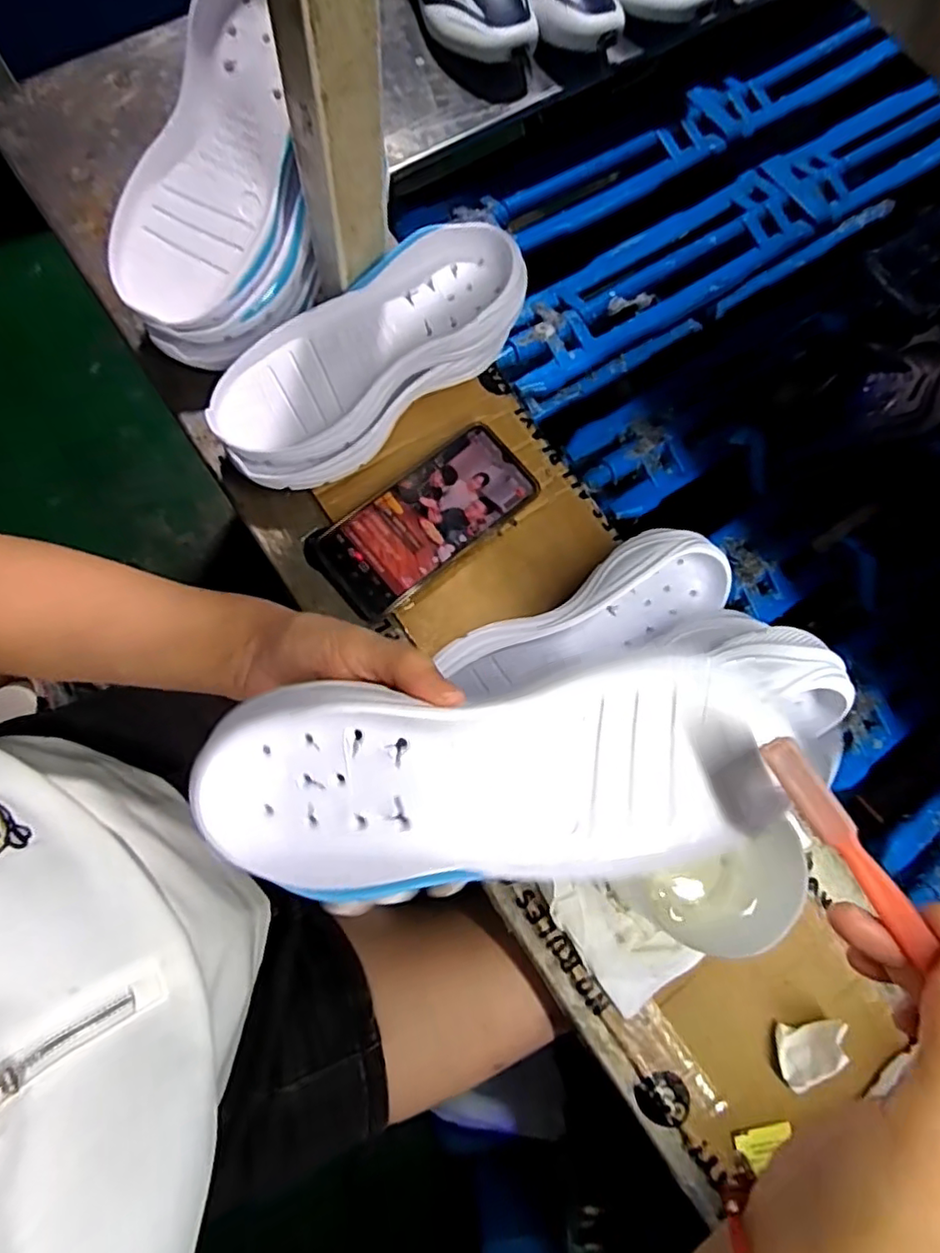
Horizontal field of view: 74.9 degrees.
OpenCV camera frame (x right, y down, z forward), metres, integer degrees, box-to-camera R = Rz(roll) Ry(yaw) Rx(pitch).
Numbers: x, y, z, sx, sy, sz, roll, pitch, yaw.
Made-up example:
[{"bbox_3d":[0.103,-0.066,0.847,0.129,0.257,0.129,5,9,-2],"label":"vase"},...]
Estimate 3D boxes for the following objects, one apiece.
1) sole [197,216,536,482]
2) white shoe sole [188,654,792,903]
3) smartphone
[{"bbox_3d":[-0.078,-0.195,0.445,0.234,0.081,0.104,-36,80,-9],"label":"sole"},{"bbox_3d":[0.009,0.061,0.251,0.227,0.036,0.085,-4,77,-4],"label":"white shoe sole"},{"bbox_3d":[-0.031,-0.081,0.461,0.165,0.017,0.078,-40,81,-10],"label":"smartphone"}]

